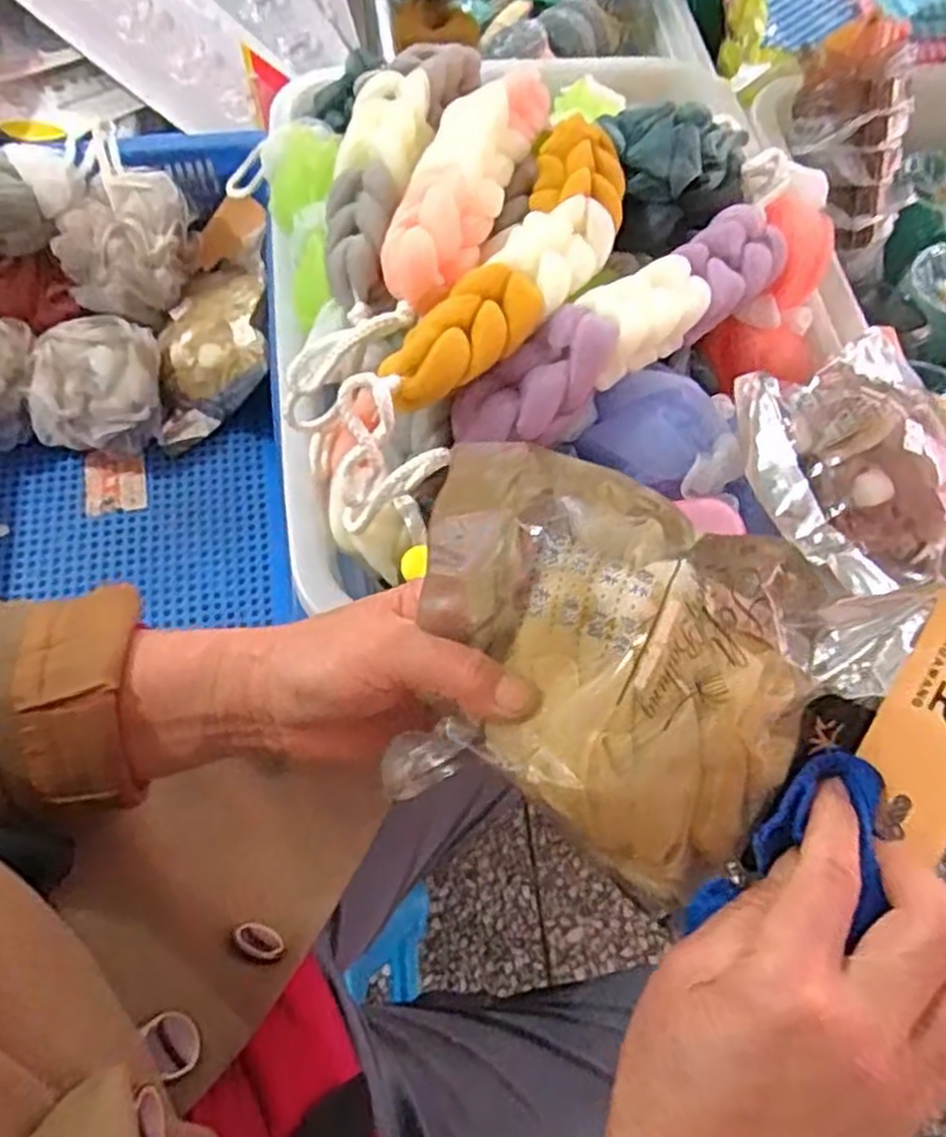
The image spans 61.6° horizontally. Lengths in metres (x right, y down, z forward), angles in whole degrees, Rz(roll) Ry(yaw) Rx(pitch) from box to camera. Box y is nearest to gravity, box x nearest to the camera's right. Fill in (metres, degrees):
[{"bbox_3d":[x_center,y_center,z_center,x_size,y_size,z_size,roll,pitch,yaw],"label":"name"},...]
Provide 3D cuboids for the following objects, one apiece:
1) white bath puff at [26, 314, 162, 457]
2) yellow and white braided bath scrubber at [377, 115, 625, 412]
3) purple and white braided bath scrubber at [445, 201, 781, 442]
[{"bbox_3d":[-0.314,-0.155,0.664,0.102,0.070,0.106,-7,67,-5],"label":"white bath puff"},{"bbox_3d":[0.033,-0.189,0.479,0.075,0.042,0.254,25,68,9],"label":"yellow and white braided bath scrubber"},{"bbox_3d":[0.104,-0.155,0.489,0.278,0.051,0.055,-39,73,-17],"label":"purple and white braided bath scrubber"}]

